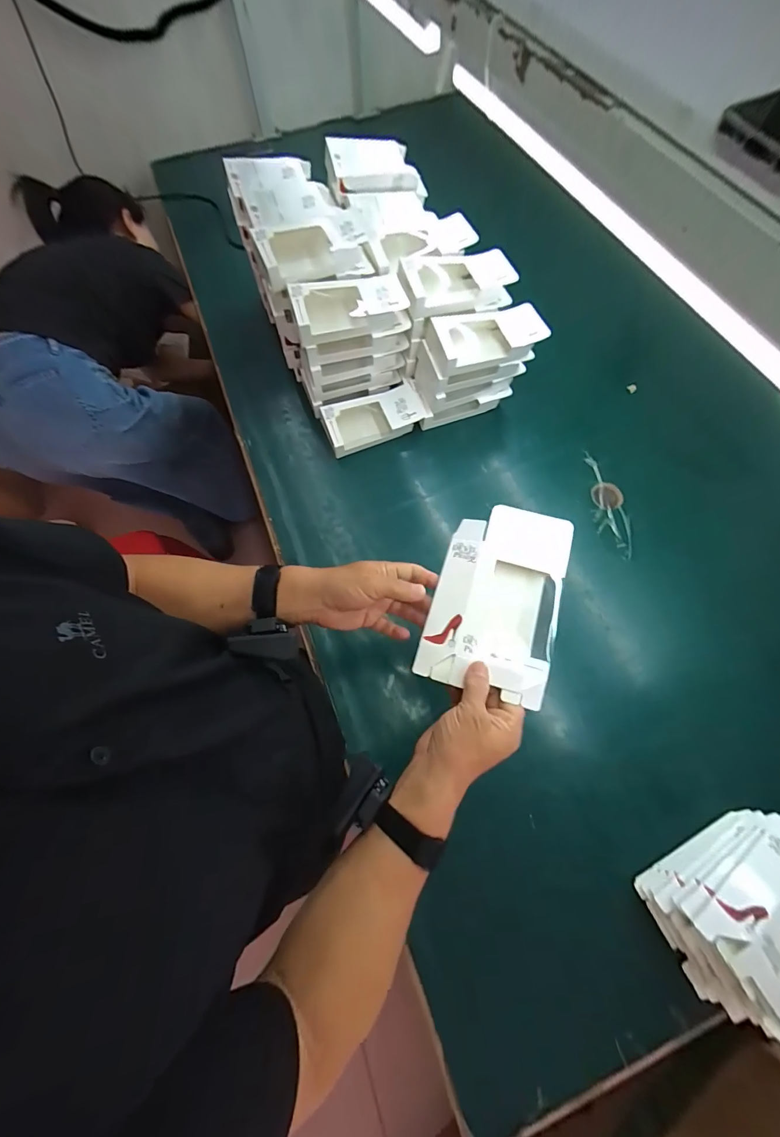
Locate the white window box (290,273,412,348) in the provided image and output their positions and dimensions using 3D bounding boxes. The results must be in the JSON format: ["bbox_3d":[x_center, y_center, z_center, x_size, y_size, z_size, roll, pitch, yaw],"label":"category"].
[{"bbox_3d":[-0.069,-0.442,0.654,0.188,0.043,0.099,-13,69,-4],"label":"white window box"}]

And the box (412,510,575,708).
[{"bbox_3d":[0.120,0.031,0.439,0.131,0.031,0.212,17,71,8],"label":"box"}]

